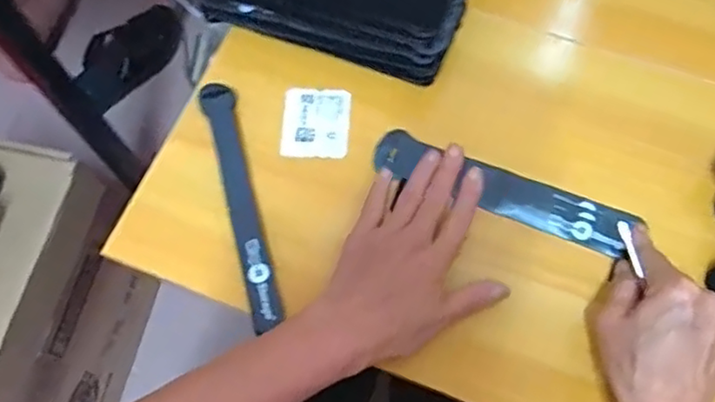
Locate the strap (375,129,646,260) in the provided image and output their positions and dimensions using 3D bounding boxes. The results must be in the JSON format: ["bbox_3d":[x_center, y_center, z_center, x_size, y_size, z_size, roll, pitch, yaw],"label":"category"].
[{"bbox_3d":[0.103,-0.009,0.460,0.185,0.006,0.038,22,69,11],"label":"strap"}]

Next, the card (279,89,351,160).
[{"bbox_3d":[-0.032,-0.060,0.491,0.051,0.004,0.059,3,69,1],"label":"card"}]

